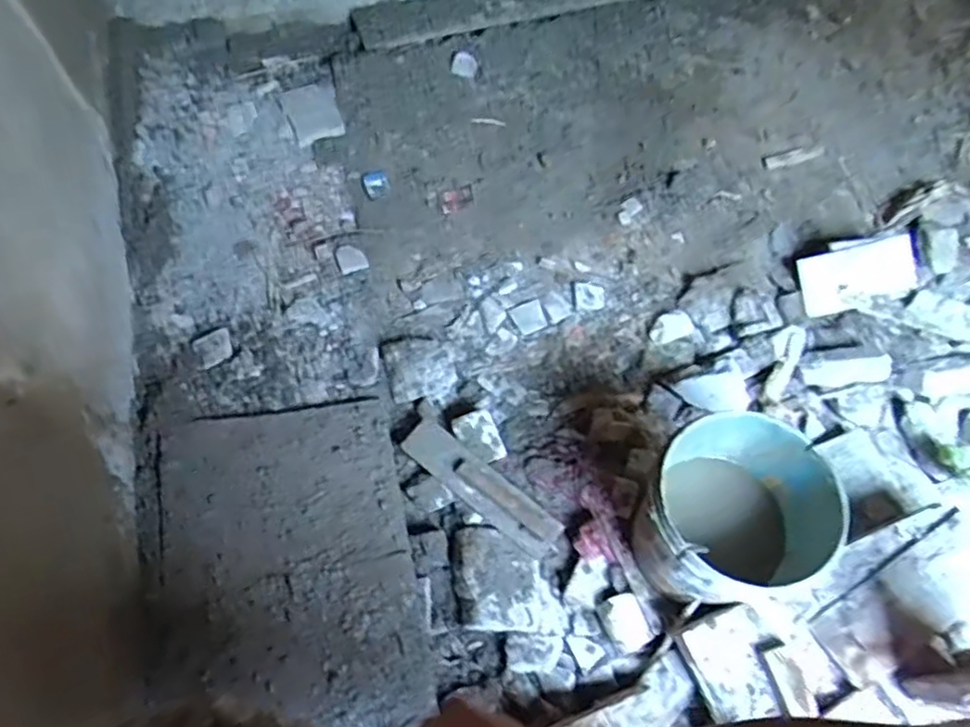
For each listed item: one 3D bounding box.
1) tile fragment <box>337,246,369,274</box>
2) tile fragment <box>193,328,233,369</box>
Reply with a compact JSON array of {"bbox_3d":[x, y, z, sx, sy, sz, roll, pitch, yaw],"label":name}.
[{"bbox_3d":[-0.365,-0.288,1.839,0.072,0.008,0.092,-23,67,-14],"label":"tile fragment"},{"bbox_3d":[-0.673,-0.039,1.685,0.086,0.020,0.098,-28,68,-16],"label":"tile fragment"}]

